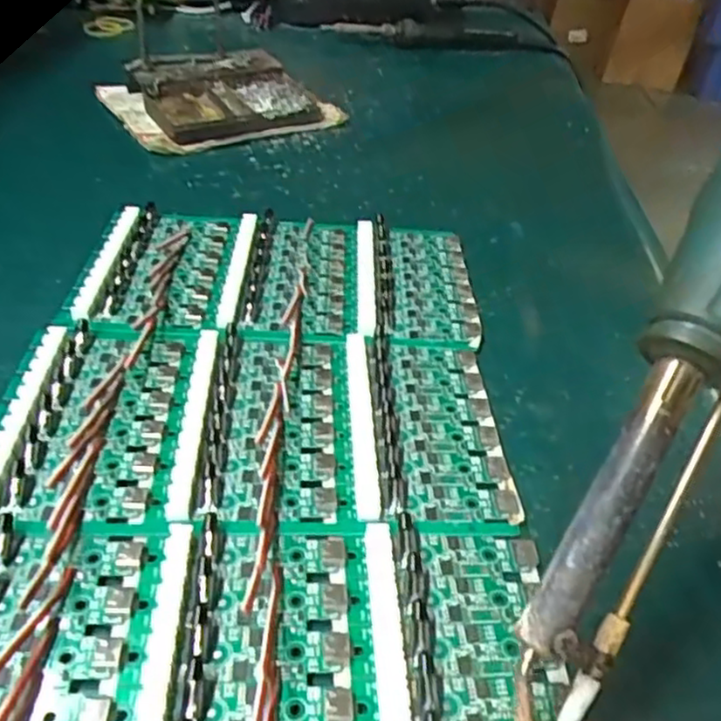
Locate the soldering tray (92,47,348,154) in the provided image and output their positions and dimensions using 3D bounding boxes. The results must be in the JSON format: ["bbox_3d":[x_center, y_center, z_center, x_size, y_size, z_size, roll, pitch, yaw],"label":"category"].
[{"bbox_3d":[-0.104,-0.199,0.510,0.146,0.031,0.120,-19,45,-27],"label":"soldering tray"}]

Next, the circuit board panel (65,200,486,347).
[{"bbox_3d":[-0.036,-0.046,0.343,0.182,0.008,0.105,2,40,-4],"label":"circuit board panel"}]

